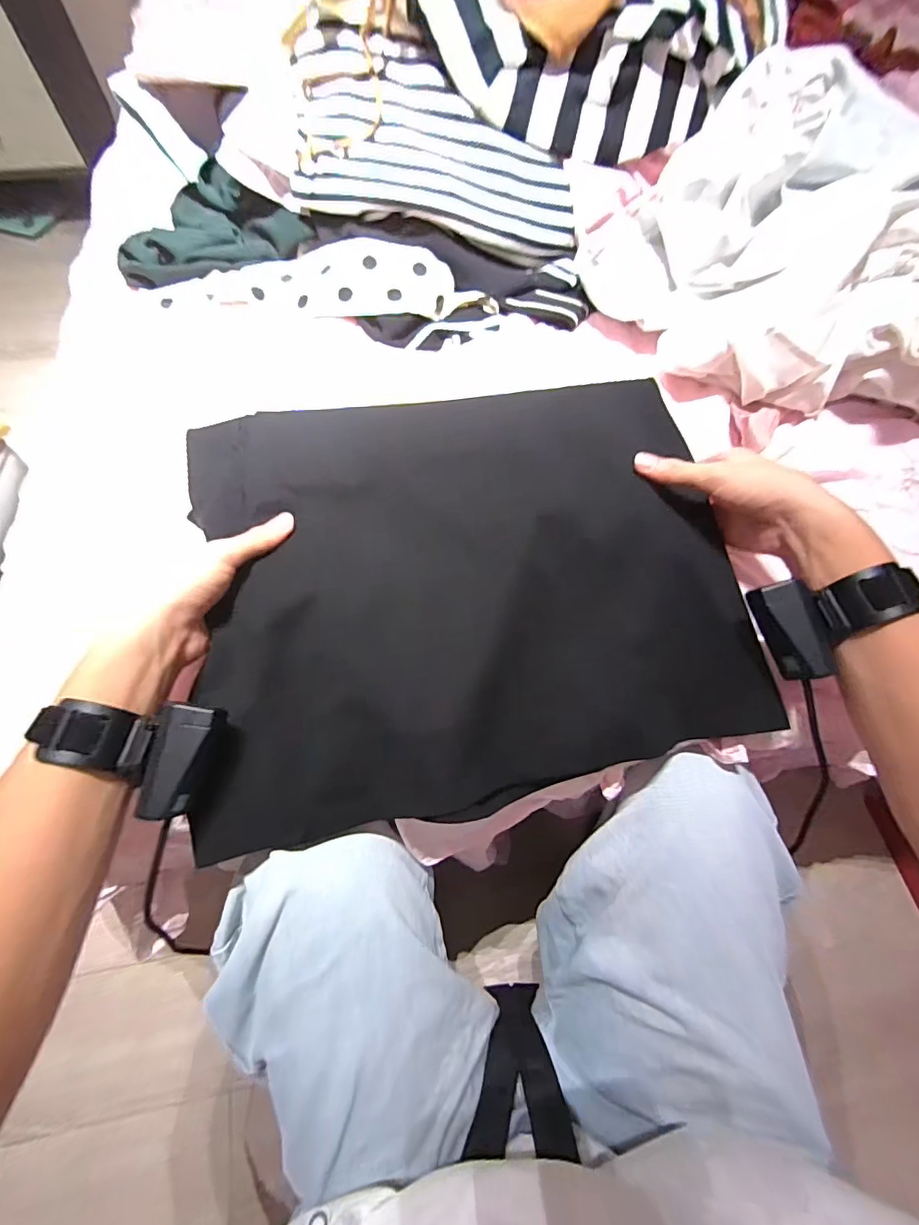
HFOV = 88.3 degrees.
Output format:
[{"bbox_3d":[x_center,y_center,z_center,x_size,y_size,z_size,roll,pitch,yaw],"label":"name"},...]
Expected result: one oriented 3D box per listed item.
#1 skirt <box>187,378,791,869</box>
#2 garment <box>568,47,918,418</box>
[{"bbox_3d":[0.004,-0.035,0.389,0.426,0.062,0.358,-7,65,-5],"label":"skirt"},{"bbox_3d":[0.425,-0.402,0.530,0.462,0.149,0.483,-33,70,-16],"label":"garment"}]

